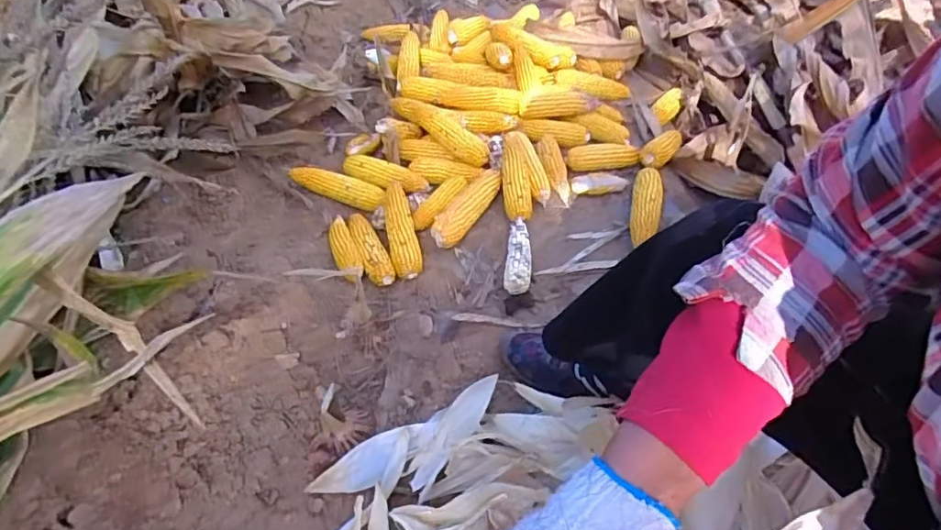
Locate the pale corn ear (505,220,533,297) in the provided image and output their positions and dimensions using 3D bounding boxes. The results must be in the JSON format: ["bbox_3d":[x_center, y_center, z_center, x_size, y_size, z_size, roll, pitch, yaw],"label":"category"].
[{"bbox_3d":[0.087,-0.016,1.022,0.043,0.038,0.169,3,48,6],"label":"pale corn ear"}]

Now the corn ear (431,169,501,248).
[{"bbox_3d":[-0.002,-0.107,1.083,0.053,0.057,0.196,25,54,24],"label":"corn ear"}]

